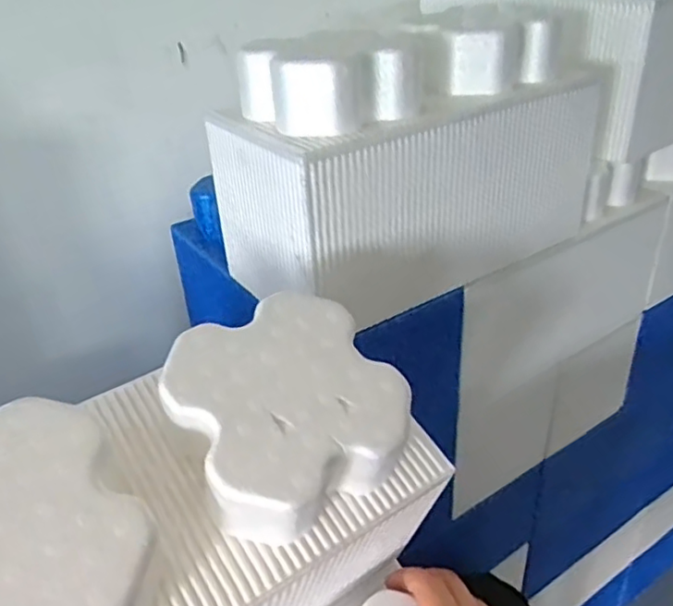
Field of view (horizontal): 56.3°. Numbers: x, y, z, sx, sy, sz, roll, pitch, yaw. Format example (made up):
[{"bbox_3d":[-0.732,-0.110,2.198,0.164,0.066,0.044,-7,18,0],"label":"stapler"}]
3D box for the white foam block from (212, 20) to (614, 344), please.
[{"bbox_3d":[0.065,-0.129,0.540,0.308,0.194,0.158,-24,36,-29],"label":"white foam block"}]

